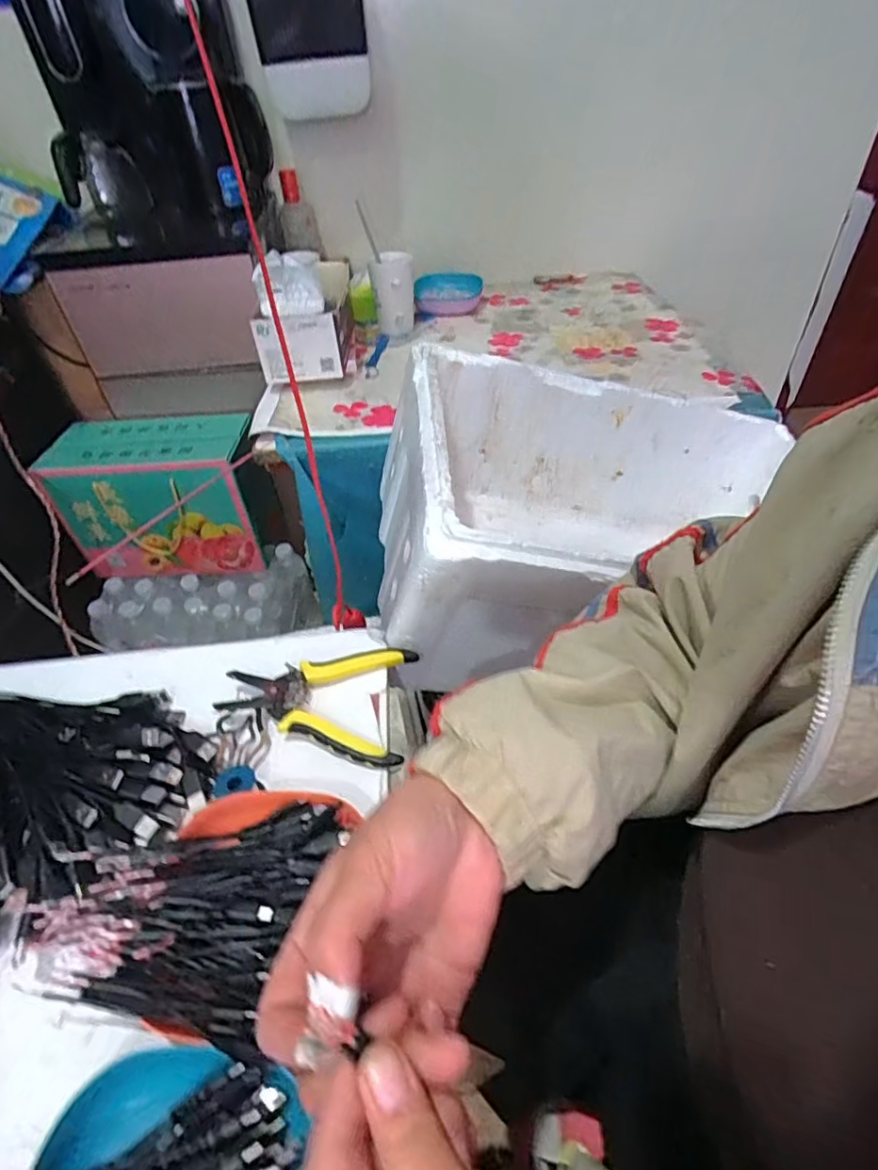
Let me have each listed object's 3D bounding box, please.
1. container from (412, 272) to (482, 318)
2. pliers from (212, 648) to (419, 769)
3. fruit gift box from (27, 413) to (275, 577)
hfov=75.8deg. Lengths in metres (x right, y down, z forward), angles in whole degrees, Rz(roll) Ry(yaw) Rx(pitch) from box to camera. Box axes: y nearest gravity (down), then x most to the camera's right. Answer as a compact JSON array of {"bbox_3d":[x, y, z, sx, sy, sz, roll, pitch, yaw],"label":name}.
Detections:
[{"bbox_3d":[0.018,-0.554,1.078,0.132,0.052,0.069,-2,44,1],"label":"container"},{"bbox_3d":[-0.095,0.088,0.488,0.162,0.021,0.110,13,47,16],"label":"pliers"},{"bbox_3d":[-0.468,-0.154,1.022,0.348,0.239,0.193,0,44,4],"label":"fruit gift box"}]

